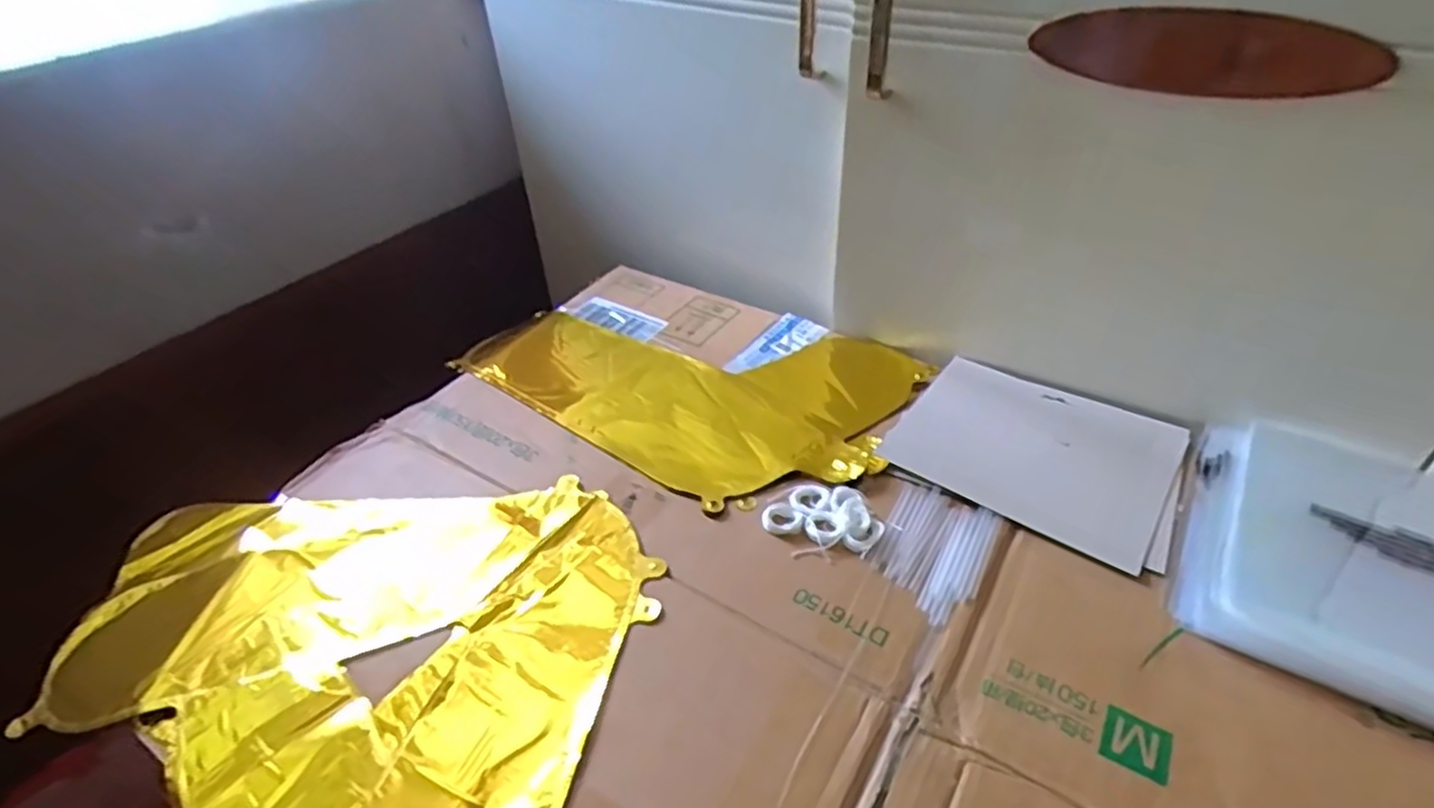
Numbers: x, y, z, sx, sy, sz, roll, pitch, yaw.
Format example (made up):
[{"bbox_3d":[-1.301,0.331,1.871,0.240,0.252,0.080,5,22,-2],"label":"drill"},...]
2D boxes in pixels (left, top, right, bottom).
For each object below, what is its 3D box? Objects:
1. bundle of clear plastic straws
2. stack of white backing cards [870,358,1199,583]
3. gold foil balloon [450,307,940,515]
[{"bbox_3d":[0.147,0.097,0.492,0.068,0.004,0.103,19,46,23],"label":"bundle of clear plastic straws"},{"bbox_3d":[0.249,0.034,0.564,0.198,0.009,0.161,24,48,27],"label":"stack of white backing cards"},{"bbox_3d":[-0.037,-0.032,0.654,0.394,0.012,0.236,21,47,25],"label":"gold foil balloon"}]

